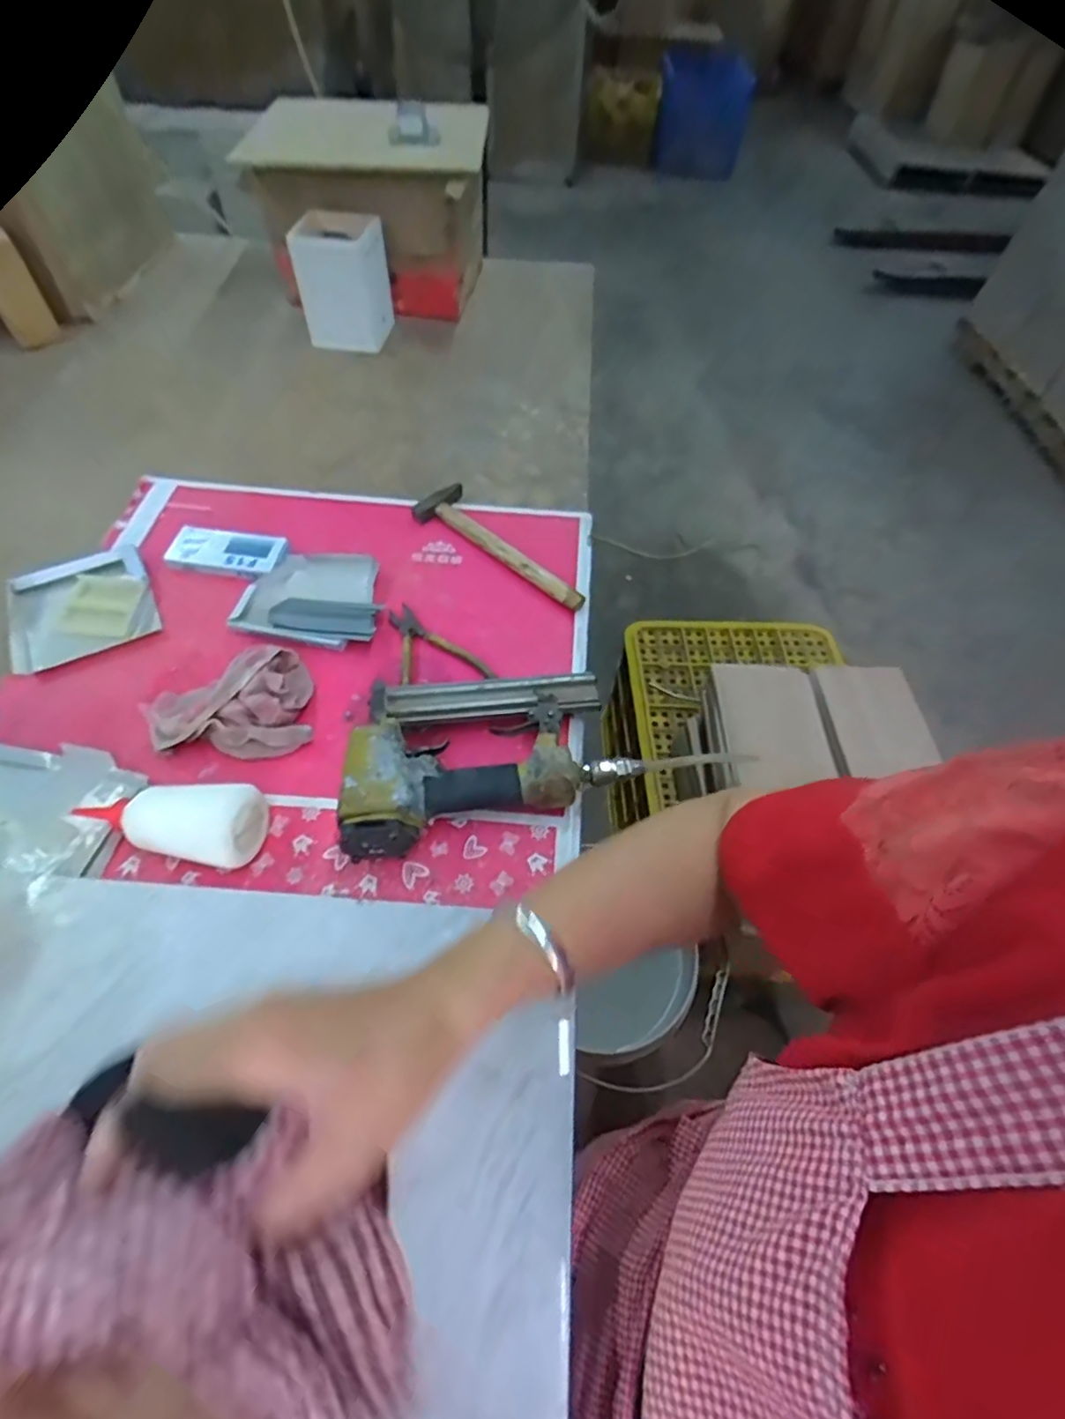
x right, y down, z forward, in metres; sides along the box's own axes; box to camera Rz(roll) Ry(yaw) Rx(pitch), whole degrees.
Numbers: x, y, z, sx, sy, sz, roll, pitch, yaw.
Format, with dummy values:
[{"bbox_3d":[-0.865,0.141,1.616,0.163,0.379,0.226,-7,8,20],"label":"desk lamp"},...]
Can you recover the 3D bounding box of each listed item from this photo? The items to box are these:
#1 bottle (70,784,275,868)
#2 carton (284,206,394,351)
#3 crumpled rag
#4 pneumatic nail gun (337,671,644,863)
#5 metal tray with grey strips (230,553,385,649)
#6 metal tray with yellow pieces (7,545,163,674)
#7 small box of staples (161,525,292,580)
[{"bbox_3d":[-0.299,0.086,0.498,0.159,0.052,0.053,10,55,3],"label":"bottle"},{"bbox_3d":[-0.286,-0.657,0.935,0.122,0.145,0.126,2,55,-2],"label":"carton"},{"bbox_3d":[-0.280,0.000,0.569,0.138,0.032,0.105,-18,58,-15],"label":"crumpled rag"},{"bbox_3d":[-0.034,0.038,0.533,0.247,0.062,0.169,-7,56,-8],"label":"pneumatic nail gun"},{"bbox_3d":[-0.234,-0.122,0.657,0.148,0.025,0.115,10,55,4],"label":"metal tray with grey strips"},{"bbox_3d":[-0.473,-0.107,0.638,0.133,0.029,0.123,-22,59,-17],"label":"metal tray with yellow pieces"},{"bbox_3d":[-0.345,-0.180,0.687,0.124,0.016,0.056,9,55,3],"label":"small box of staples"}]

